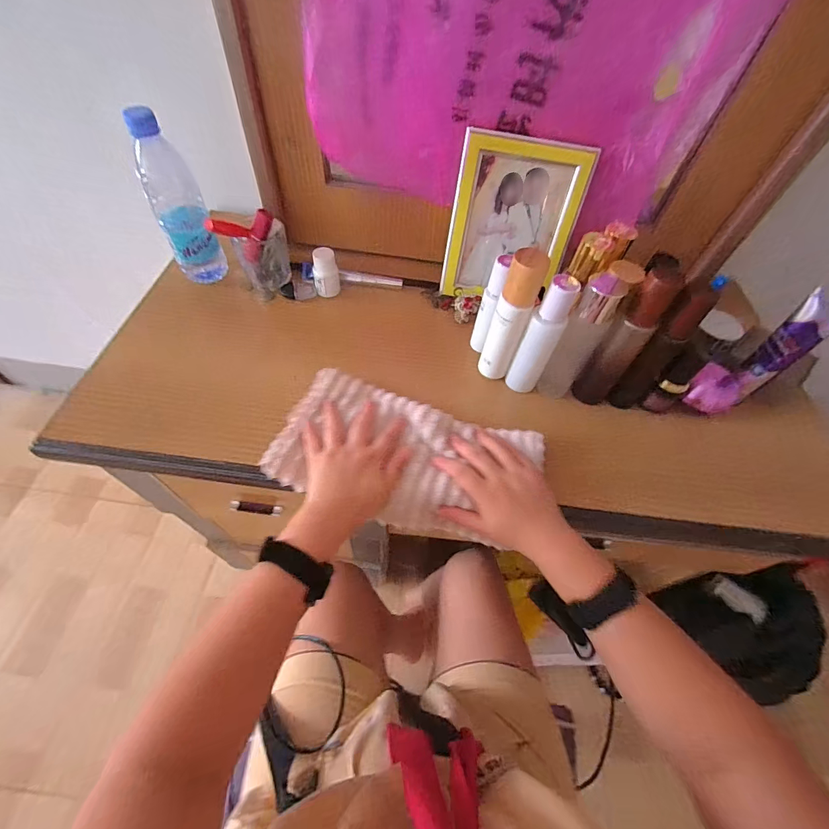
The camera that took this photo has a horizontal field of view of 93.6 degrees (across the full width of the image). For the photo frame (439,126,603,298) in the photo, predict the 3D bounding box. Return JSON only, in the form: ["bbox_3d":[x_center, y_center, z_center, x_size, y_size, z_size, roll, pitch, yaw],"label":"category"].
[{"bbox_3d":[0.139,-0.268,0.549,0.170,0.203,0.016,9,35,1],"label":"photo frame"}]

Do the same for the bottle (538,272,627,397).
[{"bbox_3d":[0.203,-0.090,0.480,0.043,0.171,0.053,32,59,16],"label":"bottle"}]

